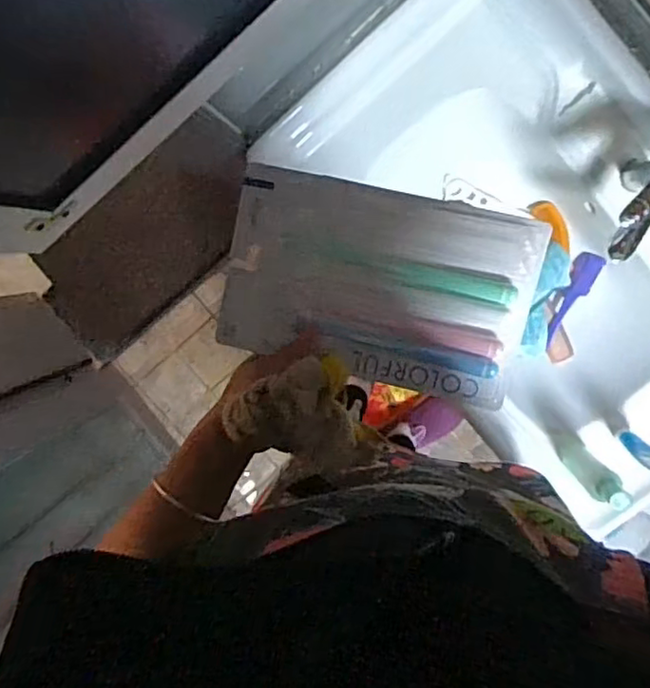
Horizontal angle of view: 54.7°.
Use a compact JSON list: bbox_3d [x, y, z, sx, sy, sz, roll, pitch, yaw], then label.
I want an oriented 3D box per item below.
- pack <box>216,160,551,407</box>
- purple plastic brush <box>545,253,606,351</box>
[{"bbox_3d":[0.039,-0.046,0.489,0.233,0.026,0.145,13,100,2],"label":"pack"},{"bbox_3d":[0.399,-0.074,1.034,0.048,0.008,0.164,37,103,36],"label":"purple plastic brush"}]

